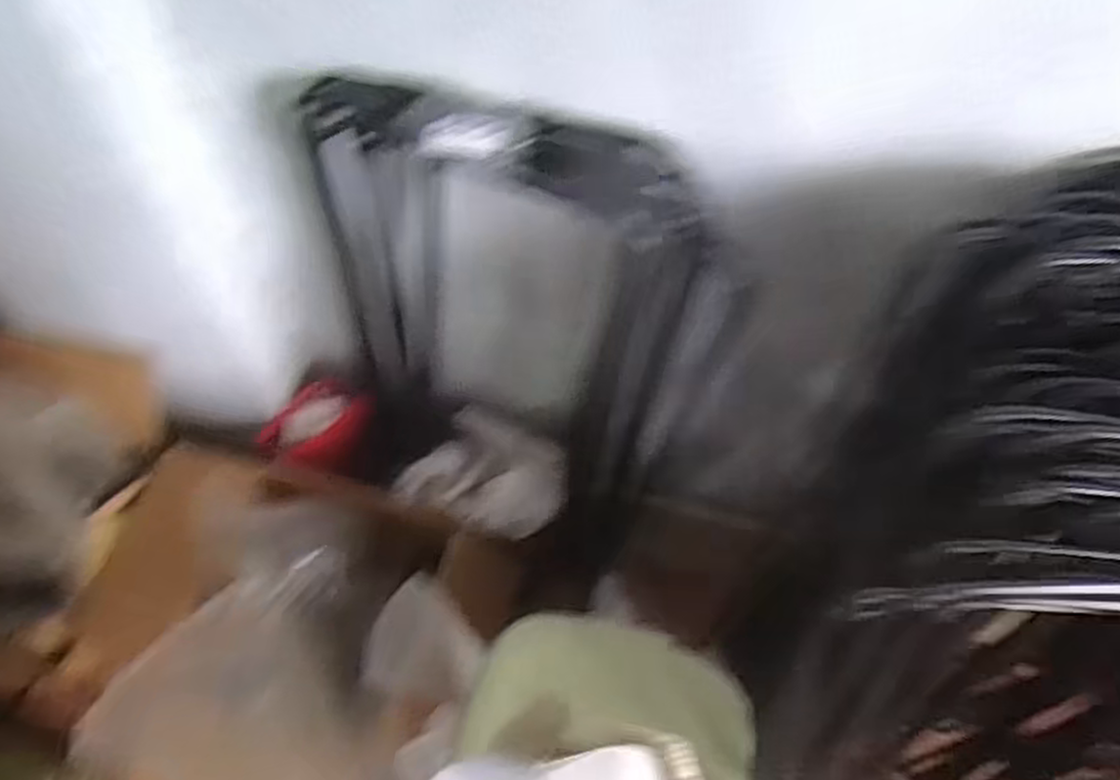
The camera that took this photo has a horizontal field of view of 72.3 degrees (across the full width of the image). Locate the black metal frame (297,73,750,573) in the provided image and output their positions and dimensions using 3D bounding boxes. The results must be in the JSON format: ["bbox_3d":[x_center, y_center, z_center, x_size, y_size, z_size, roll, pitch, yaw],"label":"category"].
[{"bbox_3d":[-0.055,-0.029,0.911,0.439,0.623,0.212,11,62,3],"label":"black metal frame"}]

